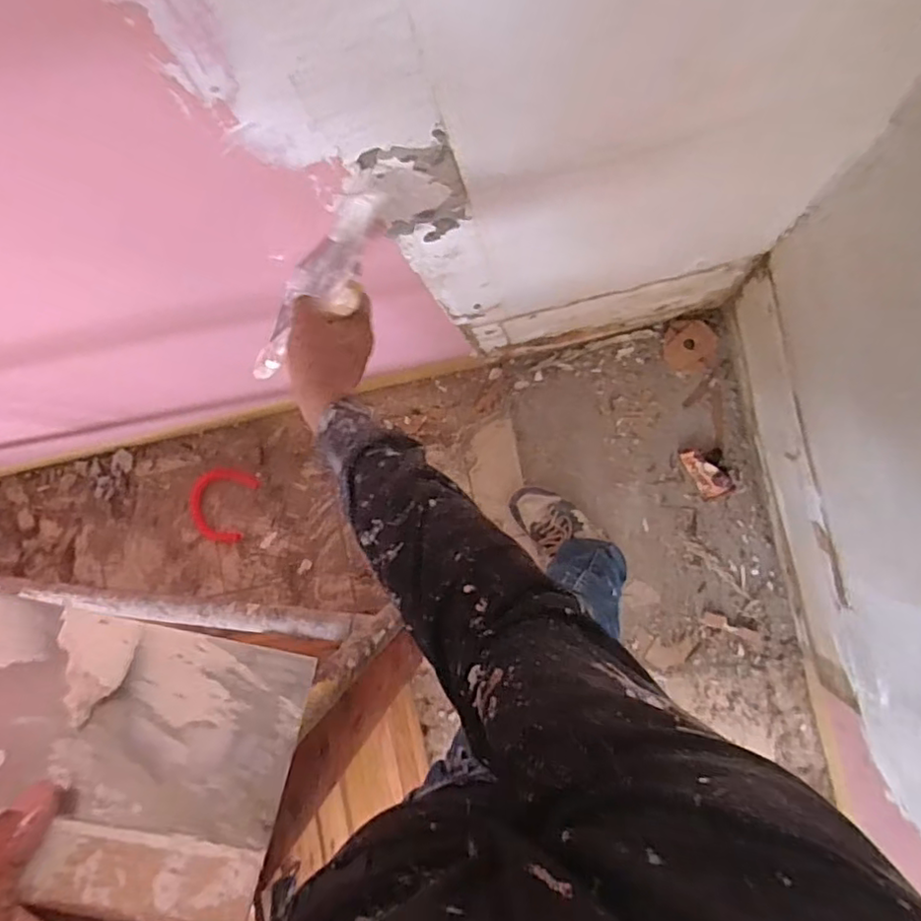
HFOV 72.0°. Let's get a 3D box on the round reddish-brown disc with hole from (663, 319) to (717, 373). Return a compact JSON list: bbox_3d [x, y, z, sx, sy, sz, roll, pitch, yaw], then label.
[{"bbox_3d":[0.469,-0.233,1.291,0.101,0.015,0.101,0,88,7],"label":"round reddish-brown disc with hole"}]

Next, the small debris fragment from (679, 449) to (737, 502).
[{"bbox_3d":[0.493,0.021,1.262,0.073,0.028,0.107,-20,85,6],"label":"small debris fragment"}]

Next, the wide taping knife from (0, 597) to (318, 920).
[{"bbox_3d":[-0.179,0.128,0.286,0.197,0.019,0.116,14,60,-6],"label":"wide taping knife"}]

